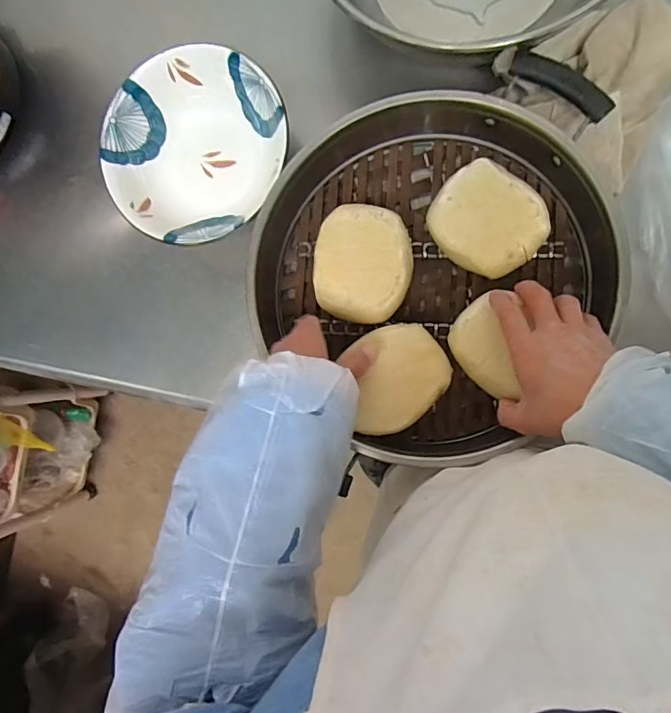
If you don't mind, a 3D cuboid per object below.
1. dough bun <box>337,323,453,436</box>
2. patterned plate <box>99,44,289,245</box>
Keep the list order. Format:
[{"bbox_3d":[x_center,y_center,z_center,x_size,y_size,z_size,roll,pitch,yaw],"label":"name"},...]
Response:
[{"bbox_3d":[0.056,0.017,0.453,0.096,0.025,0.090,0,89,9],"label":"dough bun"},{"bbox_3d":[-0.142,-0.218,0.534,0.192,0.074,0.191,0,89,9],"label":"patterned plate"}]

